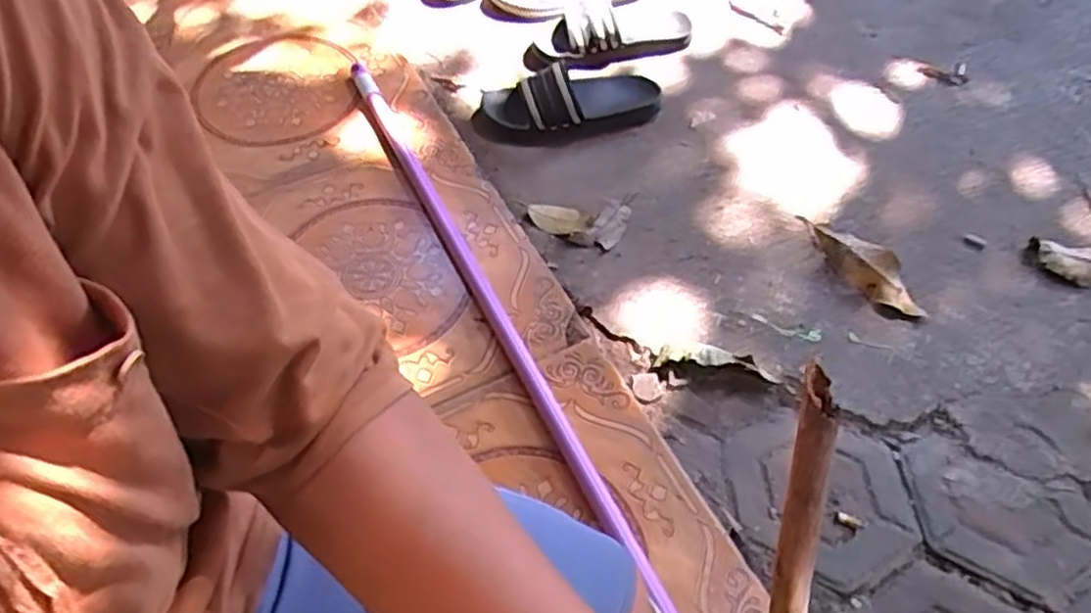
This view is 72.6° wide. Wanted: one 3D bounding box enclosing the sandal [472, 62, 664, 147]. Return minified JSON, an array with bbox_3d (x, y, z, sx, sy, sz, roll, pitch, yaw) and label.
[{"bbox_3d":[0.034,-0.299,1.108,0.268,0.057,0.121,2,54,0],"label":"sandal"}]

